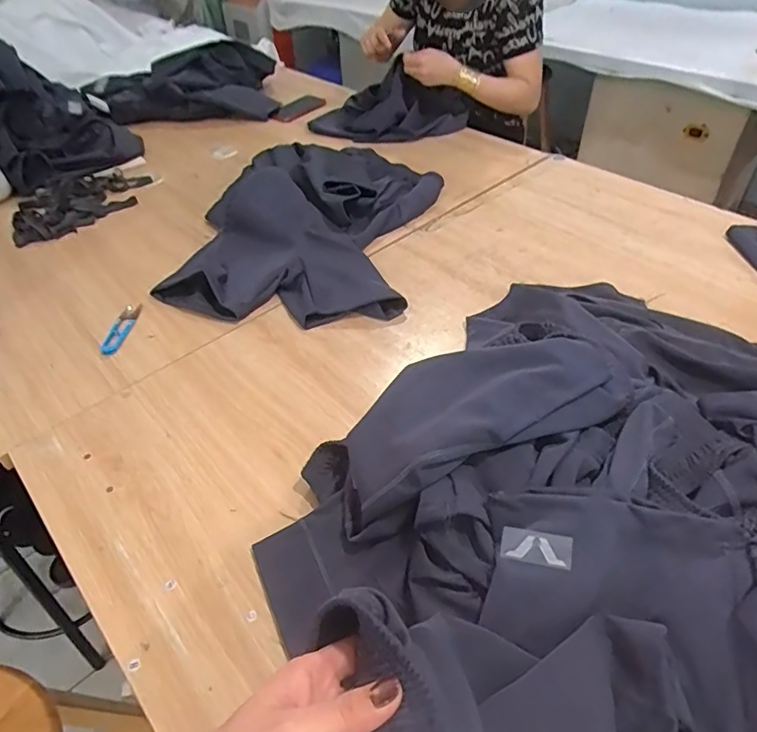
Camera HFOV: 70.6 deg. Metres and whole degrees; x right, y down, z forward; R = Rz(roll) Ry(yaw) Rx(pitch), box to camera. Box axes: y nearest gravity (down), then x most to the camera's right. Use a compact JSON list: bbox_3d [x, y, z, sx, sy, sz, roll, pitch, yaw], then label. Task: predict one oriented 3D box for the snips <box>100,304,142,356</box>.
[{"bbox_3d":[-0.404,-0.059,0.840,0.023,0.015,0.111,-1,45,4],"label":"snips"}]

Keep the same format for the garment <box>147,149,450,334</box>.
[{"bbox_3d":[-0.128,-0.280,1.006,0.427,0.090,0.519,7,46,12],"label":"garment"}]

